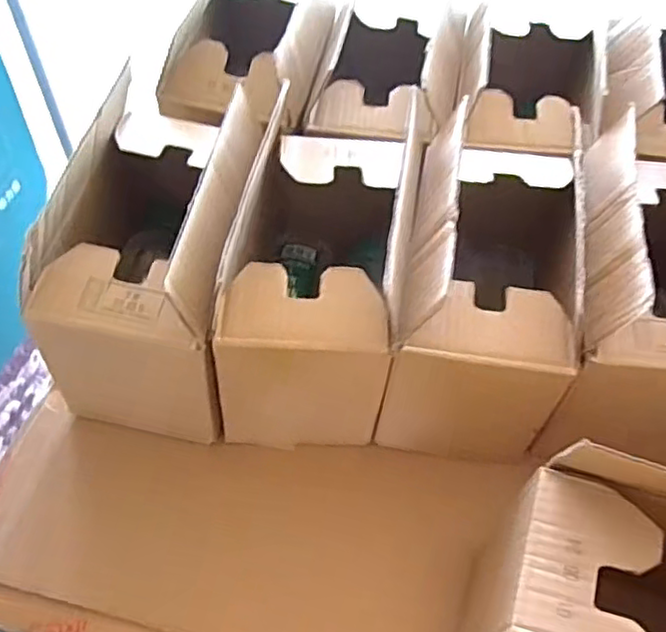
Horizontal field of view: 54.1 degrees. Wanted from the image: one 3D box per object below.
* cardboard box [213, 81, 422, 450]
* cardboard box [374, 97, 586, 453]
[{"bbox_3d":[-0.006,-0.039,0.556,0.136,0.209,0.241,8,54,4],"label":"cardboard box"},{"bbox_3d":[0.129,-0.039,0.553,0.143,0.181,0.240,11,54,5],"label":"cardboard box"}]

